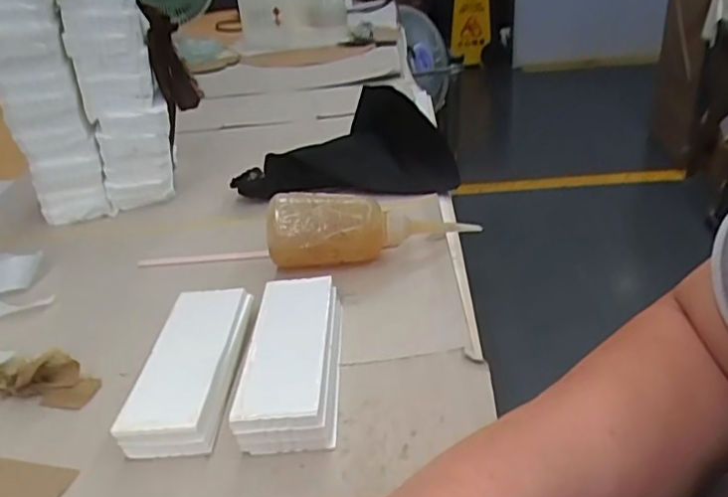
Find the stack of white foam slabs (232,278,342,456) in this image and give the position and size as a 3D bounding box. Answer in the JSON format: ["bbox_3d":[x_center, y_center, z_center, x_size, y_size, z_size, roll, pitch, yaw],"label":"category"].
[{"bbox_3d":[-0.047,0.071,0.423,0.061,0.032,0.153,-7,29,1],"label":"stack of white foam slabs"}]

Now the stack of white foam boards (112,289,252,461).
[{"bbox_3d":[-0.118,0.080,0.427,0.055,0.026,0.146,-4,29,5],"label":"stack of white foam boards"}]

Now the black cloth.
[{"bbox_3d":[-0.011,-0.102,0.753,0.292,0.134,0.061,-23,33,-29],"label":"black cloth"}]

